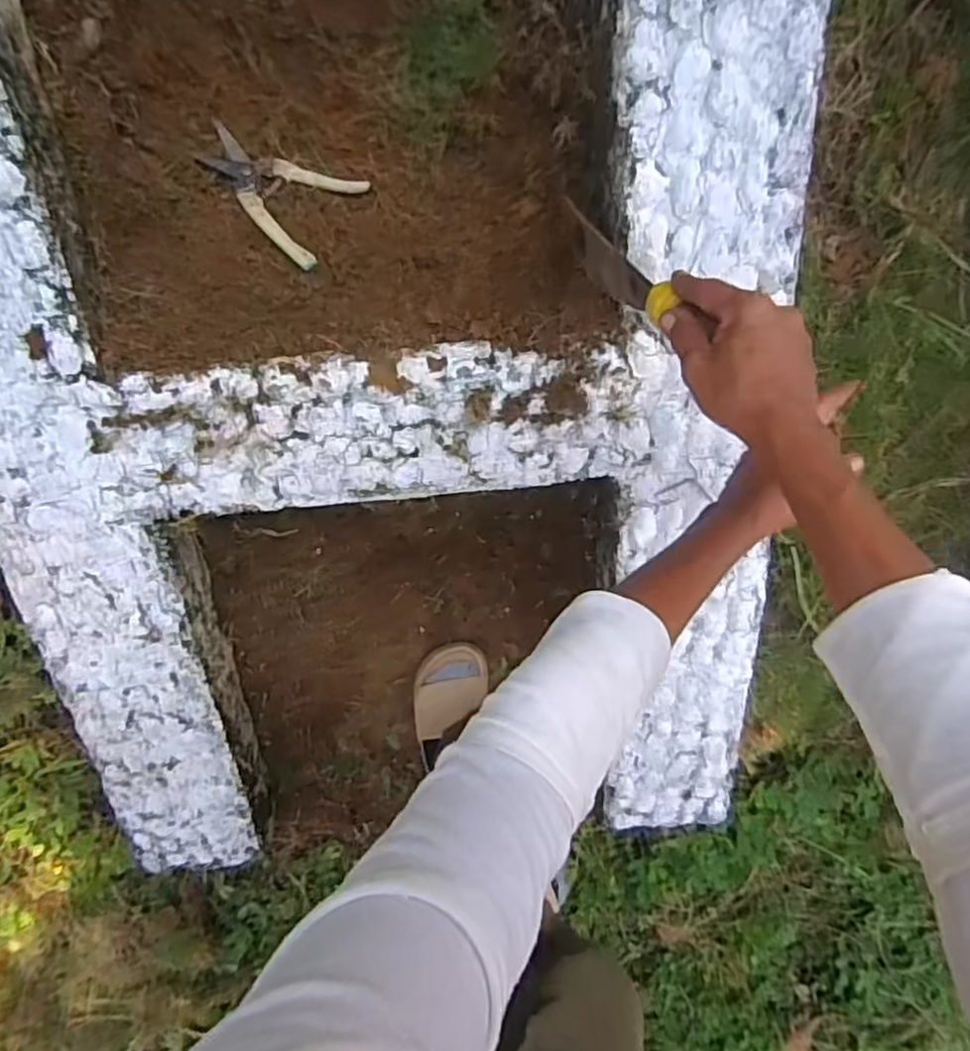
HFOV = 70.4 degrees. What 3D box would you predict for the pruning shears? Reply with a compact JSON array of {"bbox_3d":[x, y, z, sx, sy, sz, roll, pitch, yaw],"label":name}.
[{"bbox_3d":[-0.210,-0.321,0.674,0.158,0.012,0.101,23,82,4],"label":"pruning shears"}]

